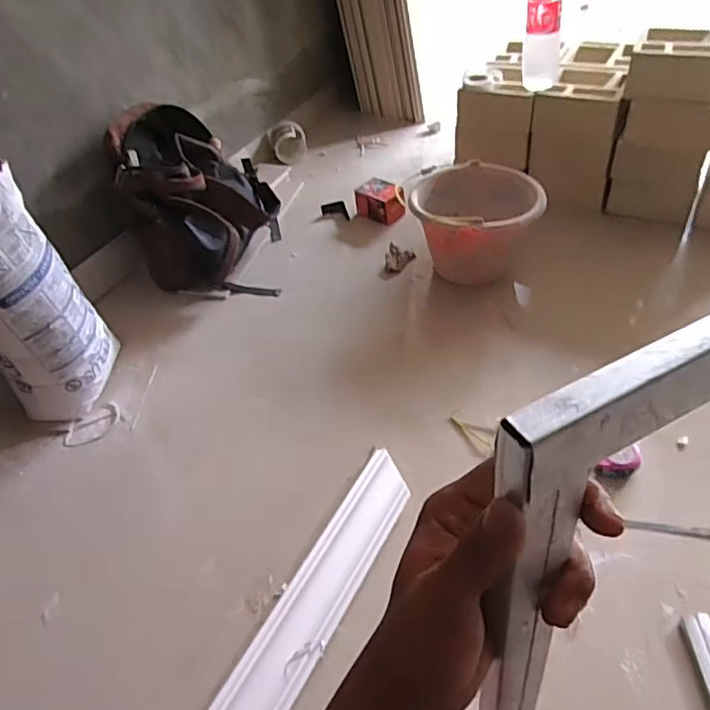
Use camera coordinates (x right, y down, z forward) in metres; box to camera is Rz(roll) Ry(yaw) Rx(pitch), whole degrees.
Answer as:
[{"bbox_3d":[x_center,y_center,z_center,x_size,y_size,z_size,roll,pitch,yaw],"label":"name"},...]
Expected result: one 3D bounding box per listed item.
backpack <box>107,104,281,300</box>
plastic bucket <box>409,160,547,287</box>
[{"bbox_3d":[-0.395,-0.403,1.508,0.344,0.351,0.401,-8,43,1],"label":"backpack"},{"bbox_3d":[0.282,-0.281,1.402,0.281,0.238,0.281,-5,43,5],"label":"plastic bucket"}]

